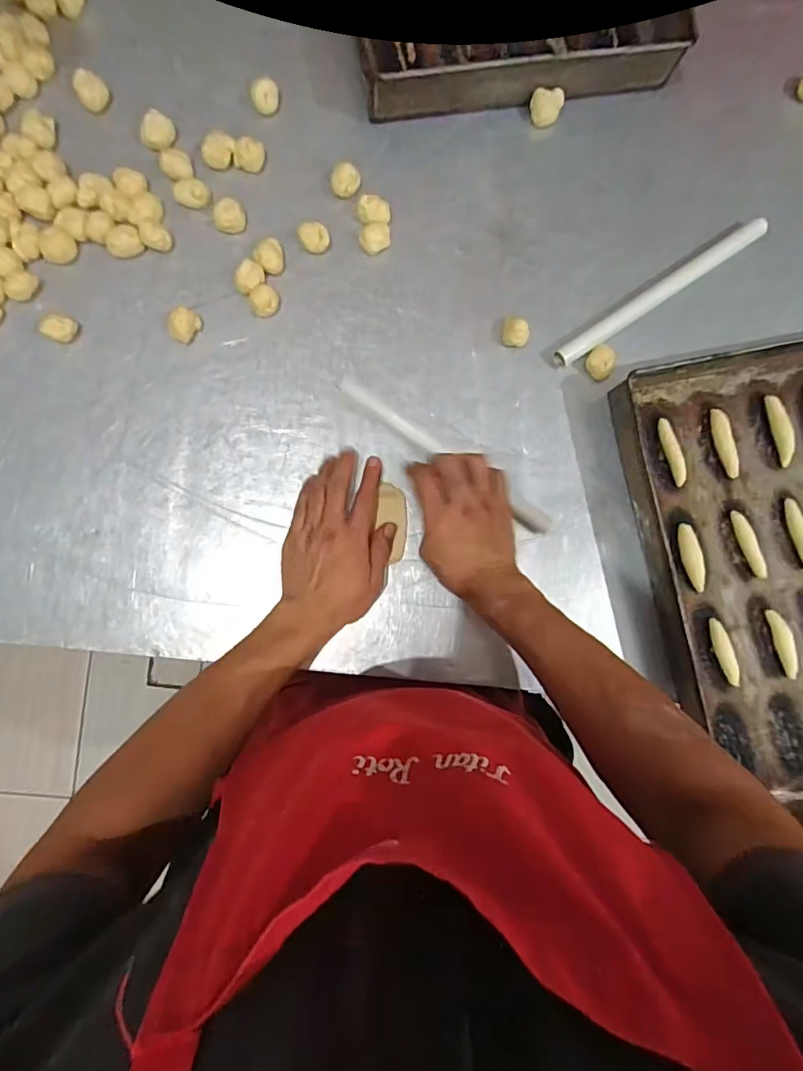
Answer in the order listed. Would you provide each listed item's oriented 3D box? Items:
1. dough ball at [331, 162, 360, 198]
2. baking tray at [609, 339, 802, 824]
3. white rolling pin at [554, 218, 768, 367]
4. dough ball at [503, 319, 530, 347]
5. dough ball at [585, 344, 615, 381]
[{"bbox_3d":[-0.061,-0.389,0.576,0.030,0.018,0.031,0,88,-3],"label":"dough ball"},{"bbox_3d":[0.455,0.045,0.568,0.360,0.052,0.506,-13,89,-3],"label":"baking tray"},{"bbox_3d":[0.287,-0.269,0.587,0.275,0.017,0.023,-34,90,-4],"label":"white rolling pin"},{"bbox_3d":[0.126,-0.222,0.577,0.024,0.020,0.032,1,88,-3],"label":"dough ball"},{"bbox_3d":[0.221,-0.191,0.580,0.027,0.021,0.034,-37,90,-4],"label":"dough ball"}]

